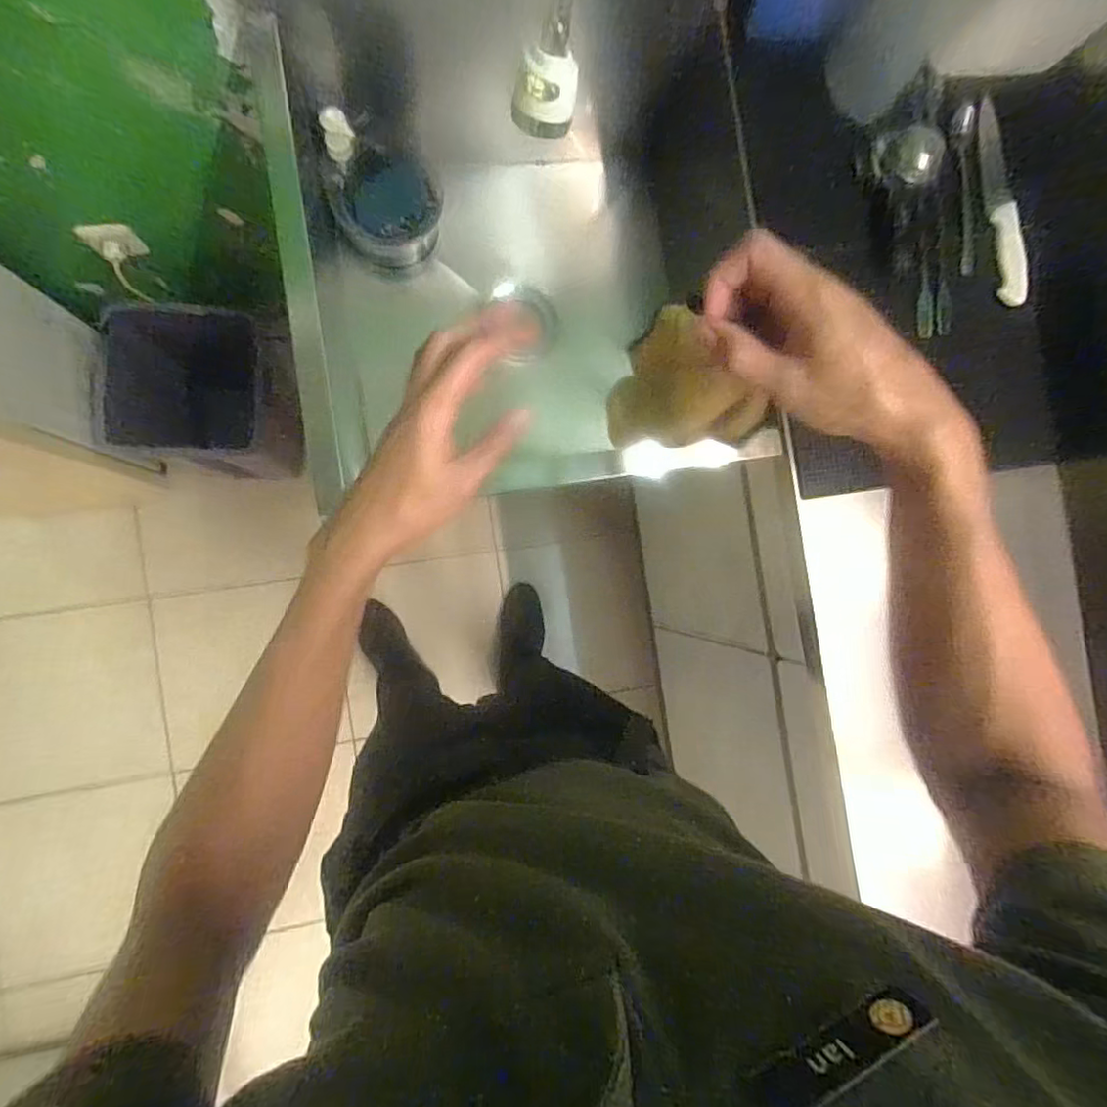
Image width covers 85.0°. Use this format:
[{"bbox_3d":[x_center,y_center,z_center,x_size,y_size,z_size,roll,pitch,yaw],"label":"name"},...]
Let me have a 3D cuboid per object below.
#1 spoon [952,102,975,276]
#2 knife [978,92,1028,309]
[{"bbox_3d":[0.512,-0.447,0.743,0.027,0.025,0.194,-5,89,-9],"label":"spoon"},{"bbox_3d":[0.552,-0.426,0.737,0.034,0.023,0.243,-7,89,-9],"label":"knife"}]

